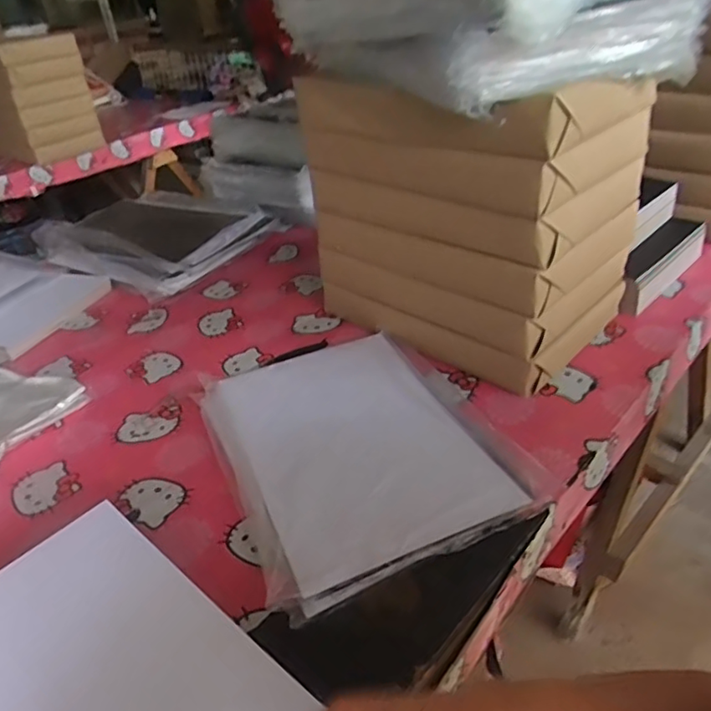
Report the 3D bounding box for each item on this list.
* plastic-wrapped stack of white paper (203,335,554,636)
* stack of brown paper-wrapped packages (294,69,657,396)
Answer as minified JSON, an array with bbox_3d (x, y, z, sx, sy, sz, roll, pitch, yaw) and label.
[{"bbox_3d":[-0.008,0.100,0.718,0.293,0.029,0.380,-18,36,-17],"label":"plastic-wrapped stack of white paper"},{"bbox_3d":[0.174,-0.208,0.830,0.396,0.342,0.297,25,45,38],"label":"stack of brown paper-wrapped packages"}]

